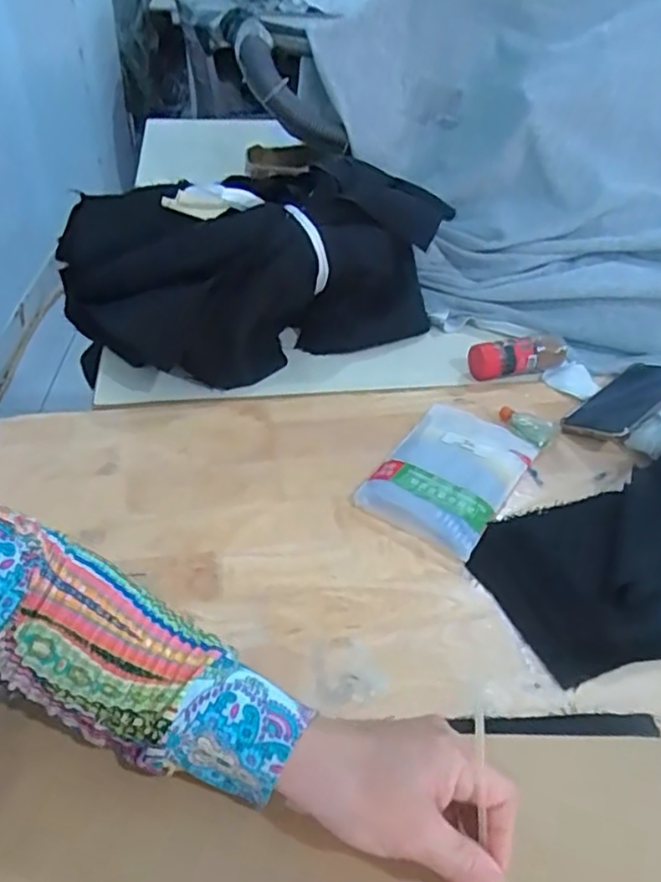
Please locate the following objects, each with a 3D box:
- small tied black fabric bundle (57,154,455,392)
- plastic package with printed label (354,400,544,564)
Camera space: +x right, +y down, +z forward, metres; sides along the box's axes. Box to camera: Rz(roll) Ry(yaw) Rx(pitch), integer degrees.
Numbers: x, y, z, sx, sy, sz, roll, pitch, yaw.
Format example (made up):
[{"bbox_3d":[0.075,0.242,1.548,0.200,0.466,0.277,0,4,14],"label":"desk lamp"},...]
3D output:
[{"bbox_3d":[-0.082,-0.209,0.768,0.393,0.166,0.288,7,40,4],"label":"small tied black fabric bundle"},{"bbox_3d":[0.113,0.027,0.608,0.112,0.020,0.177,25,44,23],"label":"plastic package with printed label"}]

